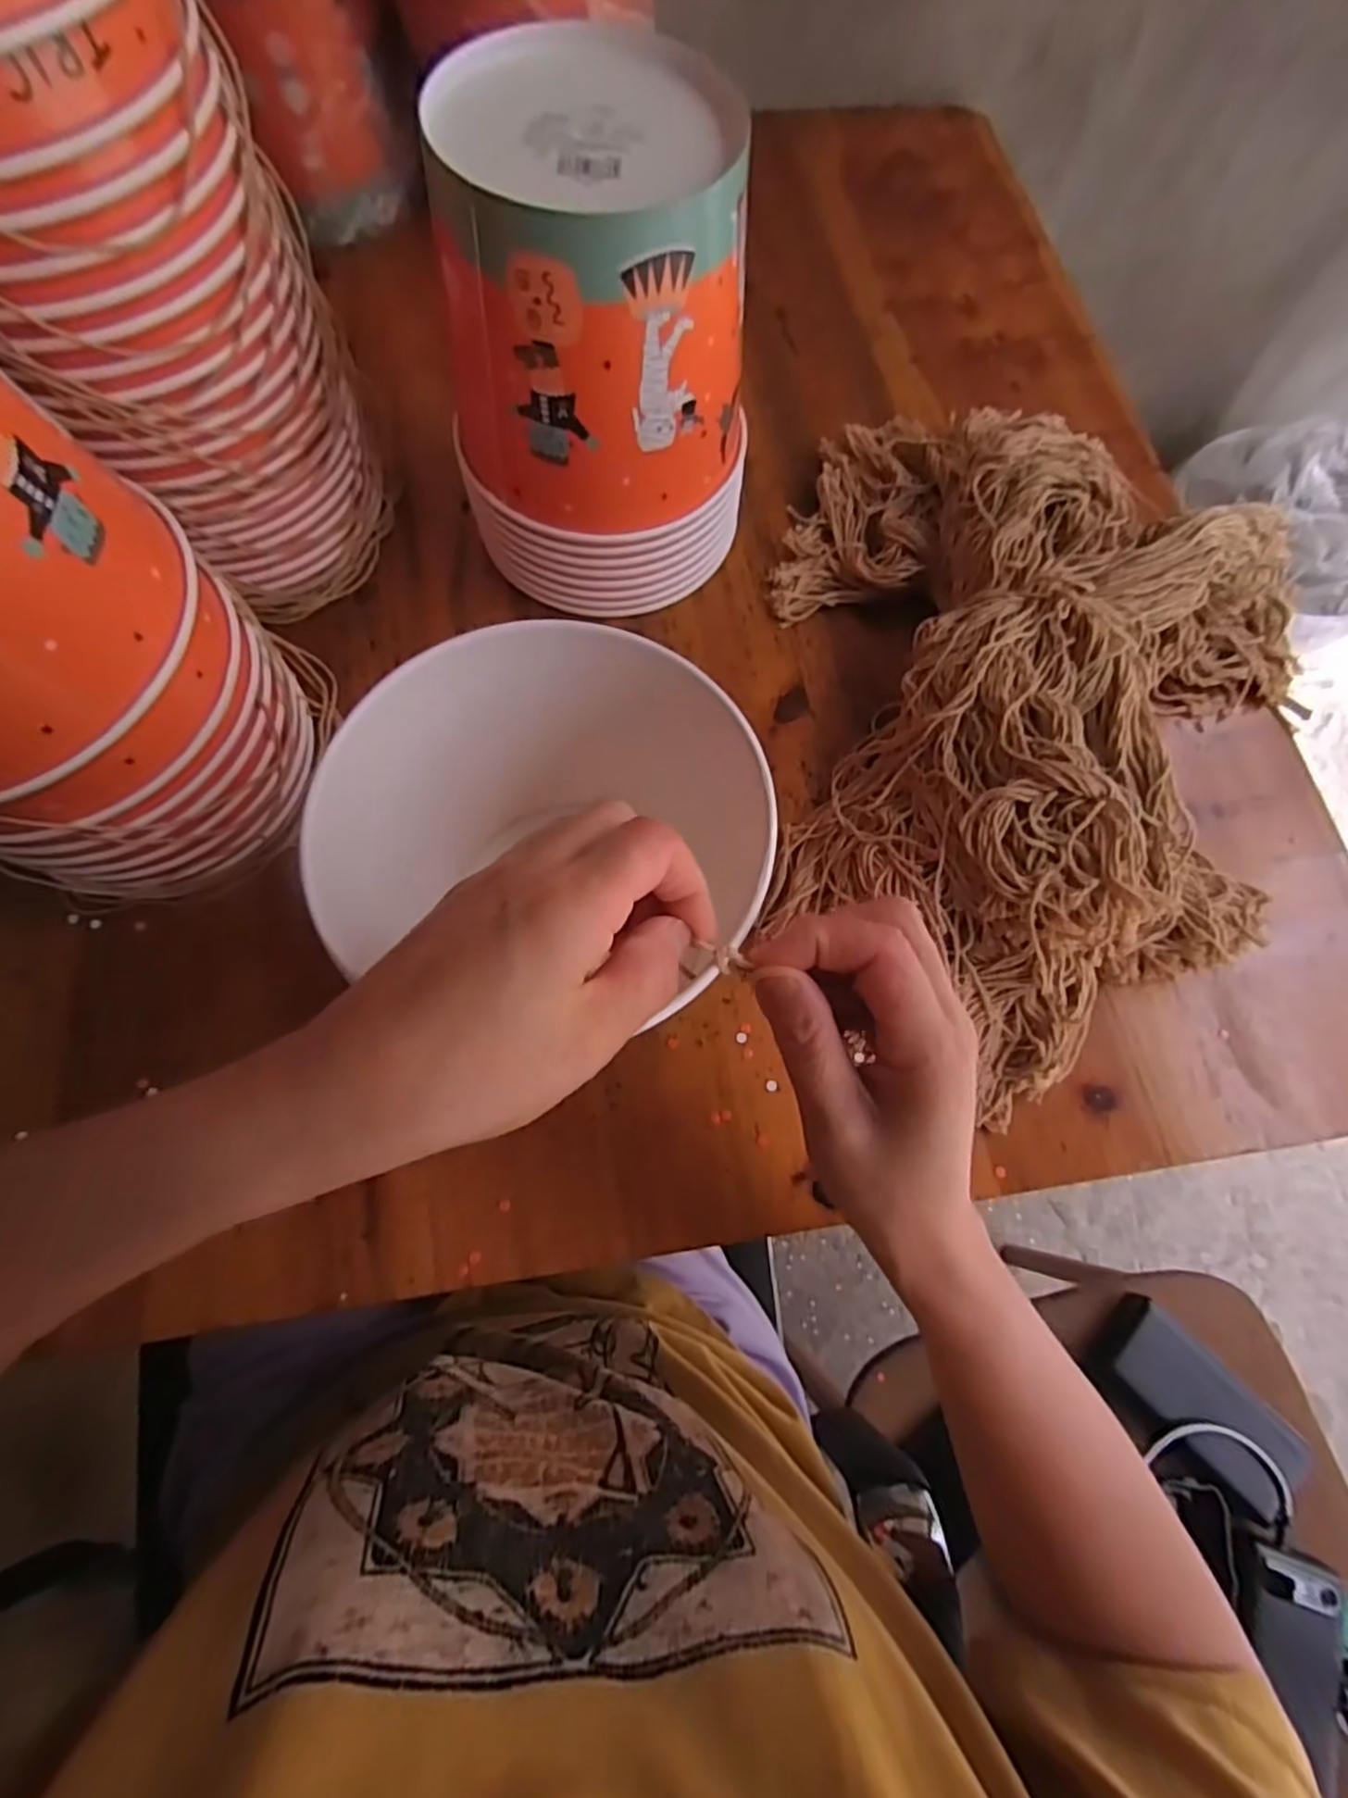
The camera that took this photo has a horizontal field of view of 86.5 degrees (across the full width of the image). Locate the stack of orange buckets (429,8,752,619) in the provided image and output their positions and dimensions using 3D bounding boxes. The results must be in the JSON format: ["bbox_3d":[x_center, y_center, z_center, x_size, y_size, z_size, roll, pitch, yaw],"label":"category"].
[{"bbox_3d":[-0.036,-0.262,0.368,0.150,0.198,0.123,7,72,0],"label":"stack of orange buckets"}]

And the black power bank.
[{"bbox_3d":[0.413,0.396,0.563,0.156,0.023,0.080,41,74,10],"label":"black power bank"}]

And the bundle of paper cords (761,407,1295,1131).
[{"bbox_3d":[0.184,-0.100,0.388,0.300,0.073,0.404,19,72,4],"label":"bundle of paper cords"}]

